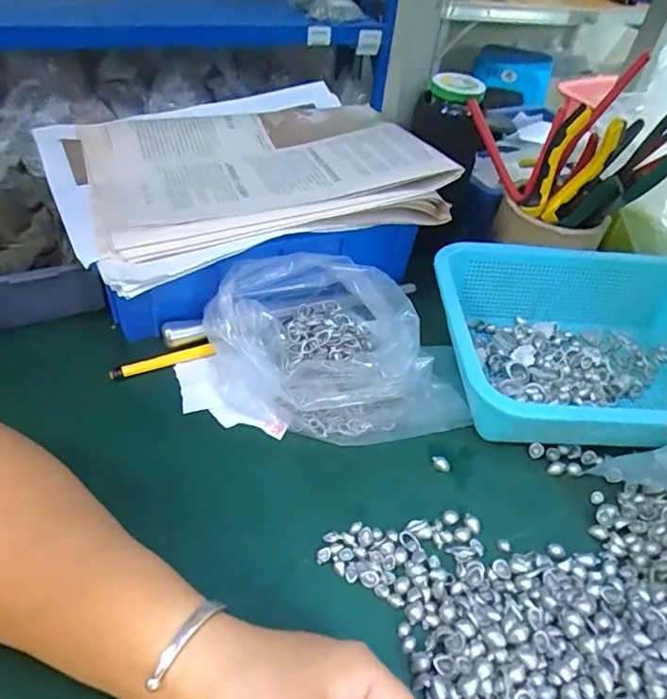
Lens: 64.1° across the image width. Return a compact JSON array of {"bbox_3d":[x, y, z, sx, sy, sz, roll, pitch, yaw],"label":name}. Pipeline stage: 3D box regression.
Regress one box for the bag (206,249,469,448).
[{"bbox_3d":[0.002,0.000,0.414,0.172,0.073,0.158,-18,49,-23],"label":"bag"}]

